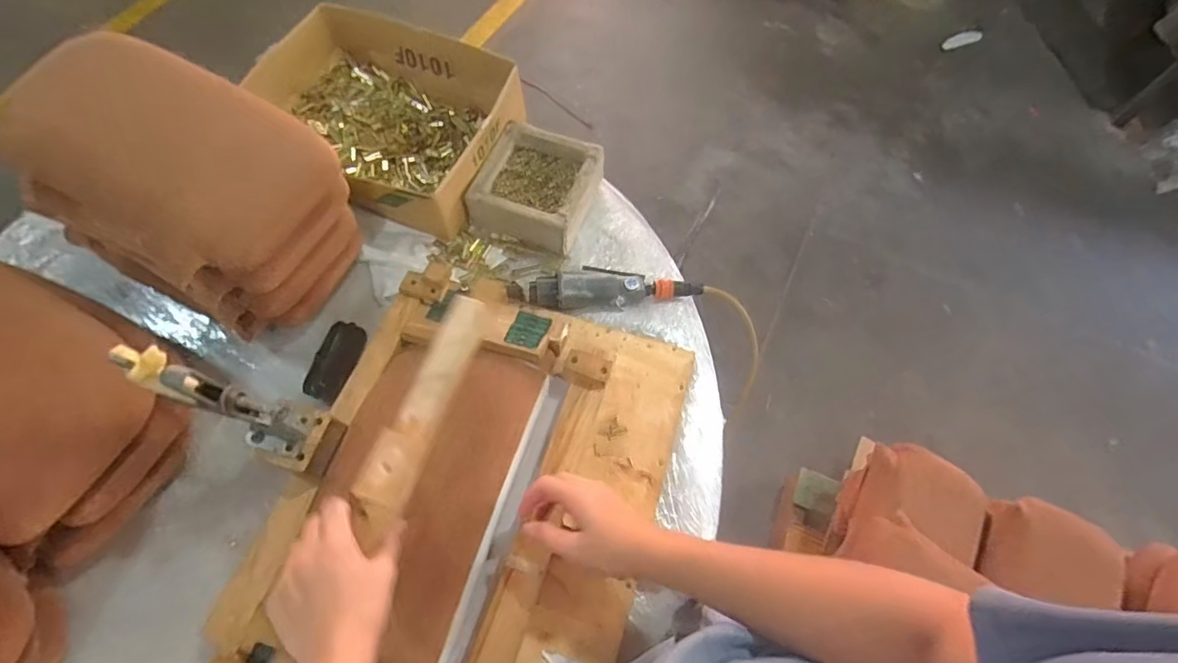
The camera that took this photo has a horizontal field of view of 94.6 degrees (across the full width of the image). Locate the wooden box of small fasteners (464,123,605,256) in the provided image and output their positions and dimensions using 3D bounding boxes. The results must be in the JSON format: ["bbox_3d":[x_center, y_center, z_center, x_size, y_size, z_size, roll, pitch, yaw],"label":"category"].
[{"bbox_3d":[-0.080,-0.221,0.839,0.161,0.066,0.170,19,66,7],"label":"wooden box of small fasteners"}]

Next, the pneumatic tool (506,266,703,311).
[{"bbox_3d":[0.026,-0.070,0.789,0.282,0.039,0.069,-4,65,-3],"label":"pneumatic tool"}]

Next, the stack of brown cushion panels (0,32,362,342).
[{"bbox_3d":[-0.502,-0.180,0.685,0.370,0.241,0.231,29,68,12],"label":"stack of brown cushion panels"}]

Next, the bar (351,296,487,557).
[{"bbox_3d":[-0.178,0.079,0.590,0.044,0.050,0.262,16,63,6],"label":"bar"}]

